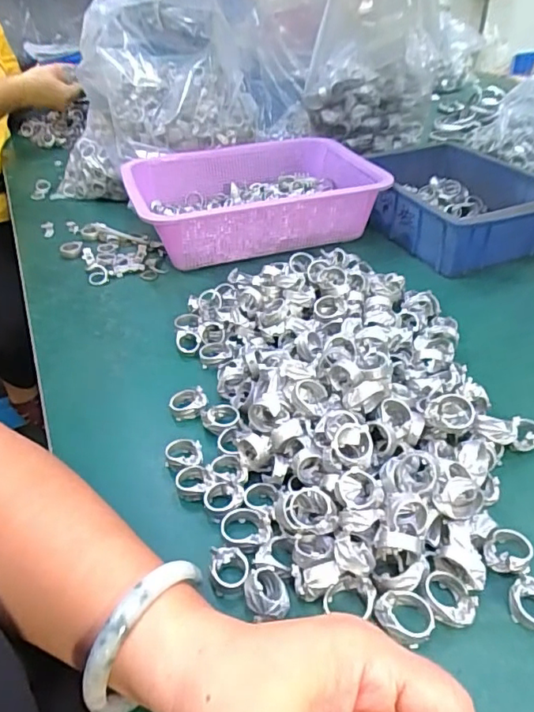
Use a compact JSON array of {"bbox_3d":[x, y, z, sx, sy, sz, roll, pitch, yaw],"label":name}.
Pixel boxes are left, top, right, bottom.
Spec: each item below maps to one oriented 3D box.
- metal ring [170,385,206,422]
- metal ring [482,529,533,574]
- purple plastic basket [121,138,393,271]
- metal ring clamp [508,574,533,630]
[{"bbox_3d":[-0.063,0.039,0.424,0.029,0.018,0.022,-8,38,-7],"label":"metal ring"},{"bbox_3d":[0.143,0.117,0.313,0.025,0.016,0.029,25,45,32],"label":"metal ring"},{"bbox_3d":[-0.017,-0.206,0.682,0.290,0.074,0.207,-13,39,-14],"label":"purple plastic basket"},{"bbox_3d":[0.146,0.136,0.289,0.024,0.013,0.024,-2,37,1],"label":"metal ring clamp"}]

